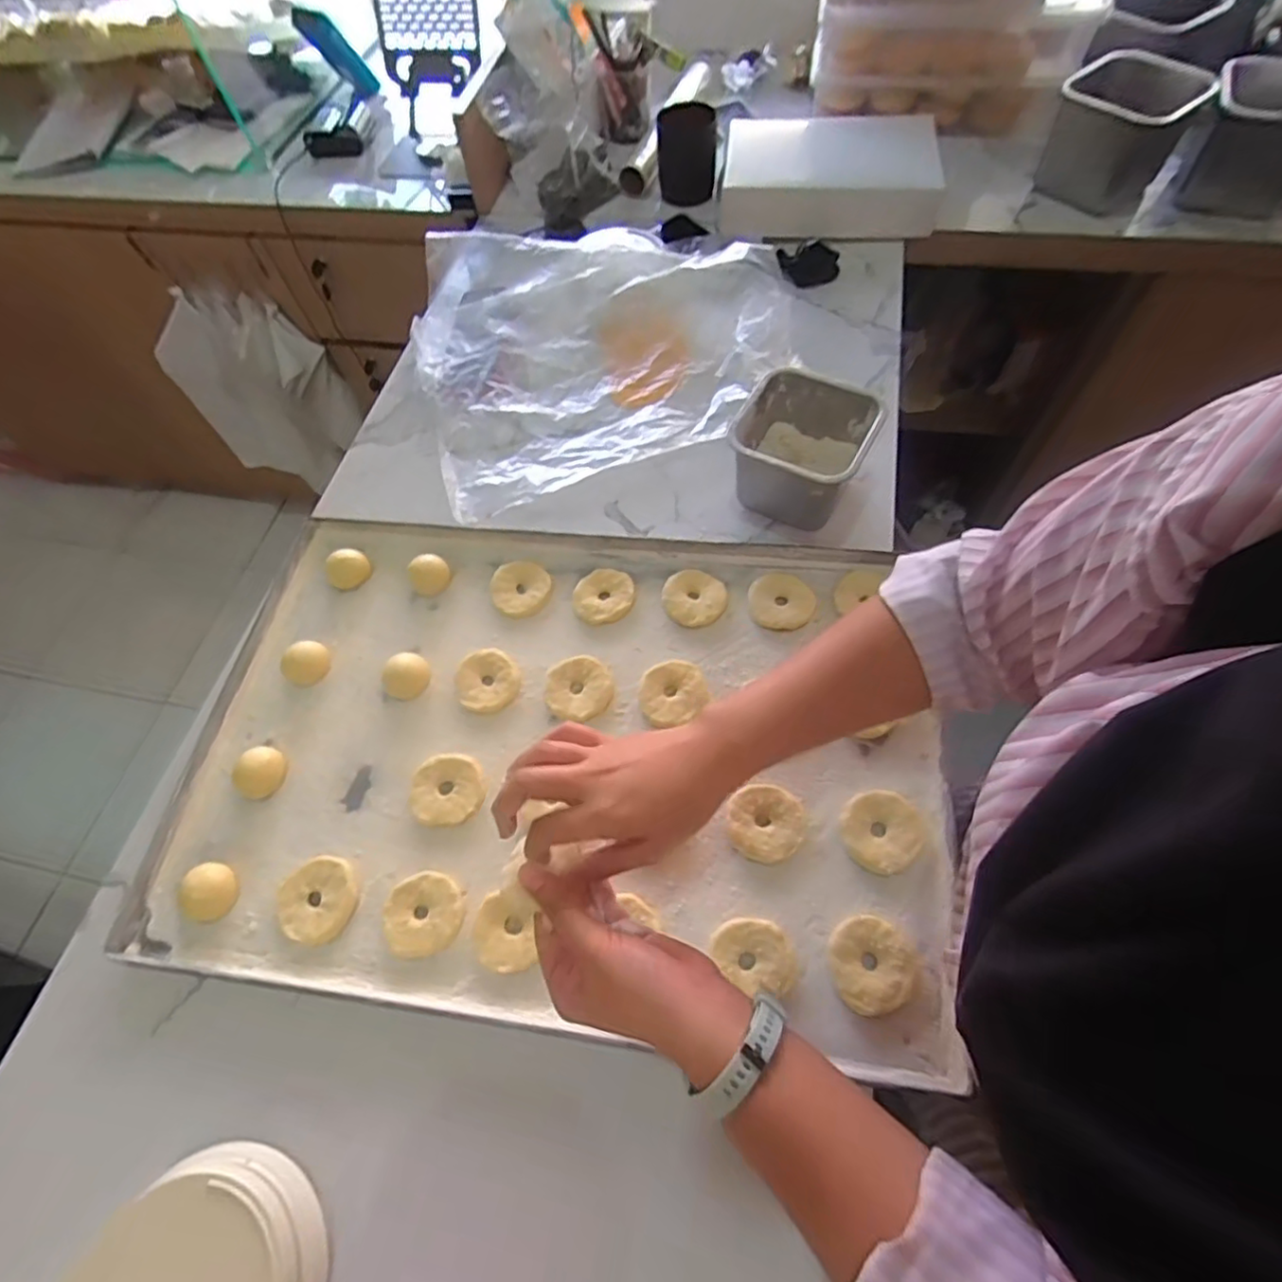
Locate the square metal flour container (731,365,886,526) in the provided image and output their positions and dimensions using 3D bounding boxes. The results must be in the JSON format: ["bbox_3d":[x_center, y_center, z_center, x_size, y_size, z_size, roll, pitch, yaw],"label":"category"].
[{"bbox_3d":[0.150,-0.176,0.593,0.111,0.092,0.111,24,67,16],"label":"square metal flour container"}]

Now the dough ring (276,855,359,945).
[{"bbox_3d":[-0.249,0.198,0.481,0.060,0.007,0.059,-2,60,3],"label":"dough ring"}]

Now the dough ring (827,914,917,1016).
[{"bbox_3d":[0.158,0.221,0.430,0.055,0.010,0.056,-2,60,3],"label":"dough ring"}]

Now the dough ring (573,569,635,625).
[{"bbox_3d":[-0.035,-0.042,0.587,0.056,0.010,0.056,-2,60,3],"label":"dough ring"}]

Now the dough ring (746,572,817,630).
[{"bbox_3d":[0.127,-0.036,0.567,0.059,0.013,0.051,13,62,11],"label":"dough ring"}]

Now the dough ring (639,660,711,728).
[{"bbox_3d":[0.028,0.043,0.535,0.057,0.012,0.050,-13,60,-3],"label":"dough ring"}]

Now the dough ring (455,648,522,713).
[{"bbox_3d":[-0.136,0.035,0.556,0.056,0.008,0.058,-2,60,3],"label":"dough ring"}]

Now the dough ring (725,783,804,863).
[{"bbox_3d":[0.095,0.139,0.479,0.056,0.010,0.056,-17,61,-5],"label":"dough ring"}]

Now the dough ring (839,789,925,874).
[{"bbox_3d":[0.182,0.141,0.471,0.061,0.011,0.056,-2,60,3],"label":"dough ring"}]

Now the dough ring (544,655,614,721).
[{"bbox_3d":[-0.054,0.040,0.545,0.057,0.009,0.059,-2,60,3],"label":"dough ring"}]

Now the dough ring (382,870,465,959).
[{"bbox_3d":[-0.163,0.204,0.469,0.056,0.008,0.057,-2,60,3],"label":"dough ring"}]

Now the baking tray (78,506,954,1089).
[{"bbox_3d":[-0.069,0.069,0.531,0.608,0.029,0.422,5,61,7],"label":"baking tray"}]

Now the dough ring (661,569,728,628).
[{"bbox_3d":[0.049,-0.040,0.576,0.057,0.010,0.054,-2,60,3],"label":"dough ring"}]

